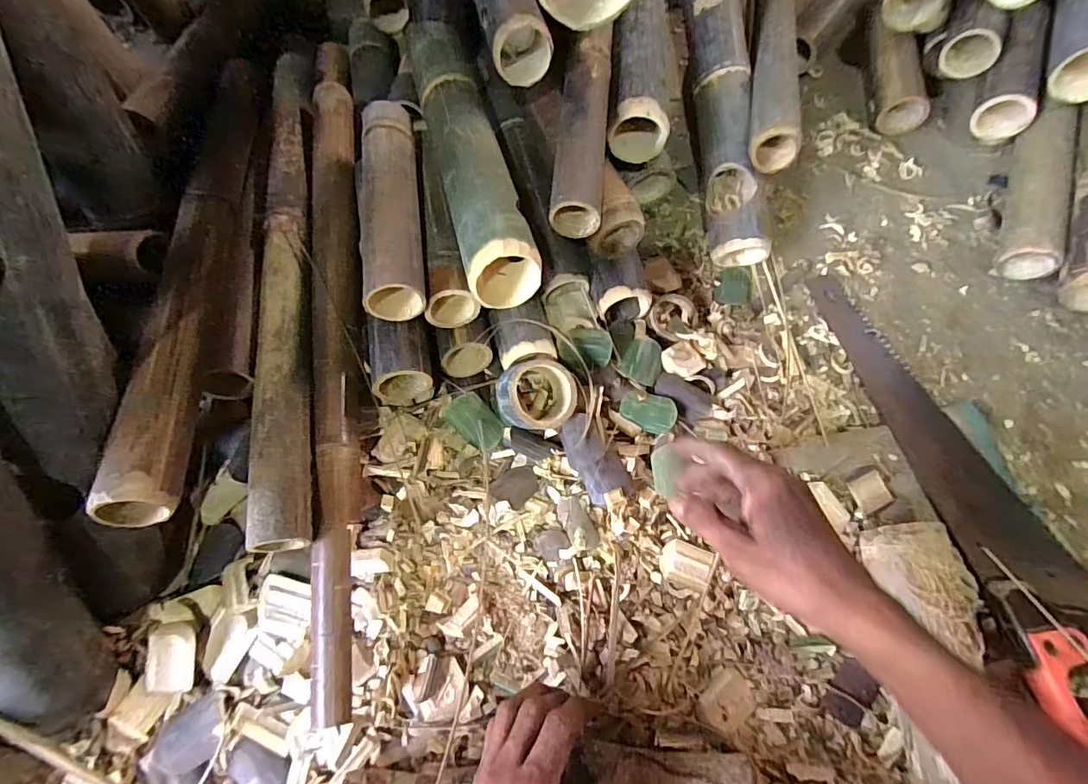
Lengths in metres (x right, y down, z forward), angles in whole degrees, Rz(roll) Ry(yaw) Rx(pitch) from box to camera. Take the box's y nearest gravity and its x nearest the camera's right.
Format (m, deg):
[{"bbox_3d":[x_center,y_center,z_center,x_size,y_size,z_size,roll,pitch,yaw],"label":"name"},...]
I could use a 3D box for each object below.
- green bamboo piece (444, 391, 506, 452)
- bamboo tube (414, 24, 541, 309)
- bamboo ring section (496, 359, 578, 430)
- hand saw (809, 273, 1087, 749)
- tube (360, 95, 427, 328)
[{"bbox_3d":[-0.073,0.032,0.523,0.041,0.026,0.066,-40,86,22],"label":"green bamboo piece"},{"bbox_3d":[-0.087,-0.274,0.525,0.074,0.068,0.402,-14,67,-4],"label":"bamboo tube"},{"bbox_3d":[-0.011,0.003,0.519,0.077,0.055,0.077,1,88,-23],"label":"bamboo ring section"},{"bbox_3d":[0.434,0.072,0.486,0.127,0.038,0.511,-9,66,-2],"label":"hand saw"},{"bbox_3d":[-0.154,-0.189,0.502,0.053,0.065,0.254,-9,66,-2],"label":"tube"}]

